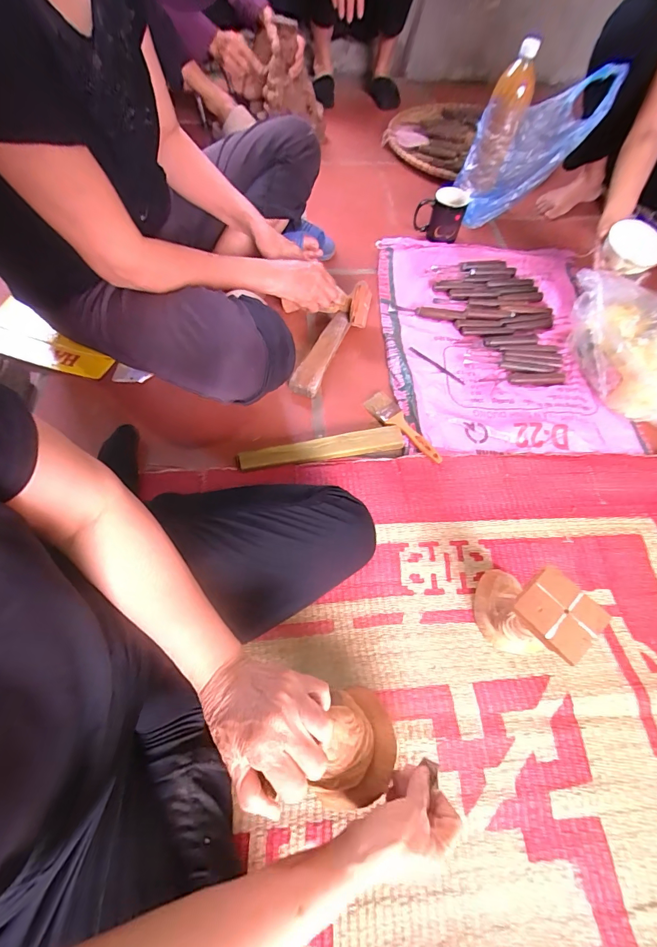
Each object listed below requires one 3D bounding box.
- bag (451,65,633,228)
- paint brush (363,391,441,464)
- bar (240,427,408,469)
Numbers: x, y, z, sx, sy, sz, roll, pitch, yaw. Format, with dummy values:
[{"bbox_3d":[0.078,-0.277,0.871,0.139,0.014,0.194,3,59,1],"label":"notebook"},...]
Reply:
[{"bbox_3d":[0.447,-0.715,0.875,0.239,0.284,0.109,-6,62,-5],"label":"bag"},{"bbox_3d":[0.140,-0.086,0.695,0.046,0.009,0.180,-36,69,-19],"label":"paint brush"},{"bbox_3d":[-0.011,-0.043,0.663,0.285,0.017,0.039,-10,62,-7],"label":"bar"}]

